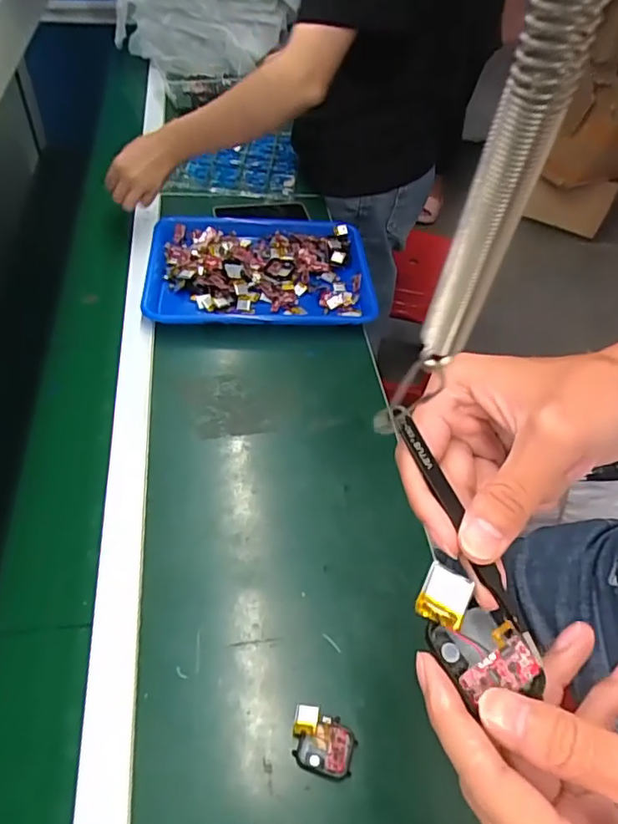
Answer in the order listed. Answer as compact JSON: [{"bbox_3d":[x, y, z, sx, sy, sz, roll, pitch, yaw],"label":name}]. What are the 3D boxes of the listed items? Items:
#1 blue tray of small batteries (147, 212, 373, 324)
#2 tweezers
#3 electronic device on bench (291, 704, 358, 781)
[{"bbox_3d":[-0.077,-0.224,0.849,0.343,0.035,0.257,-1,51,-5],"label":"blue tray of small batteries"},{"bbox_3d":[0.065,0.047,0.234,0.008,0.004,0.117,-18,67,-18],"label":"tweezers"},{"bbox_3d":[0.012,0.274,0.452,0.053,0.017,0.043,15,52,8],"label":"electronic device on bench"}]

